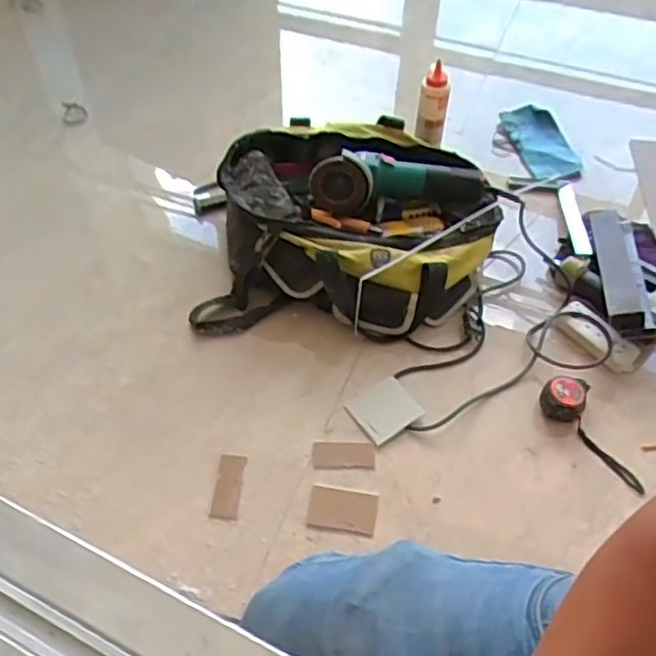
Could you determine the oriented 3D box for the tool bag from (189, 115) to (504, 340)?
[{"bbox_3d":[0.041,-0.180,1.155,0.488,0.179,0.380,4,52,1],"label":"tool bag"}]

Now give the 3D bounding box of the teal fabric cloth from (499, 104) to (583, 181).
[{"bbox_3d":[0.441,-0.394,1.415,0.130,0.059,0.196,-11,53,-11],"label":"teal fabric cloth"}]

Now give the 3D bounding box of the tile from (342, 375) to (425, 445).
[{"bbox_3d":[0.086,0.121,1.010,0.098,0.006,0.084,-30,59,-23],"label":"tile"}]

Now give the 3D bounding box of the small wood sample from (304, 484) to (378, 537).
[{"bbox_3d":[0.020,0.248,0.914,0.092,0.006,0.059,8,52,4],"label":"small wood sample"}]

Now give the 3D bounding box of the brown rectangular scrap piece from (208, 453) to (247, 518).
[{"bbox_3d":[-0.137,0.218,0.927,0.037,0.009,0.091,6,52,2],"label":"brown rectangular scrap piece"}]

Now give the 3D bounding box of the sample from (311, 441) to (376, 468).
[{"bbox_3d":[0.023,0.182,0.965,0.088,0.004,0.042,2,52,-1],"label":"sample"}]

